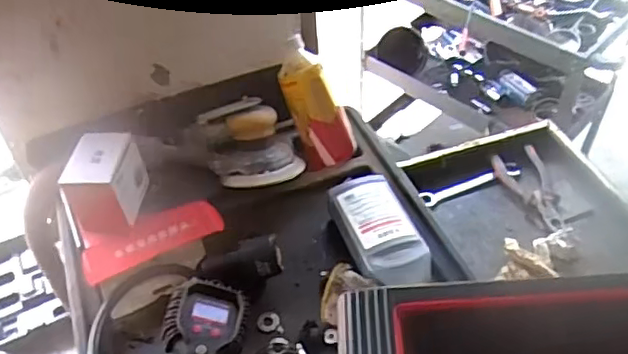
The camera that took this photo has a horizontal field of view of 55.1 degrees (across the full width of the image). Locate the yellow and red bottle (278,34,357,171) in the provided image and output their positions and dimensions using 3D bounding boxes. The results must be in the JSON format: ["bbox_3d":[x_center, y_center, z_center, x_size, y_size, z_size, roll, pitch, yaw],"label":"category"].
[{"bbox_3d":[0.004,-0.095,0.770,0.071,0.168,0.051,-29,28,-16],"label":"yellow and red bottle"}]

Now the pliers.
[{"bbox_3d":[0.353,0.020,0.964,0.075,0.022,0.155,-18,54,-8],"label":"pliers"}]

